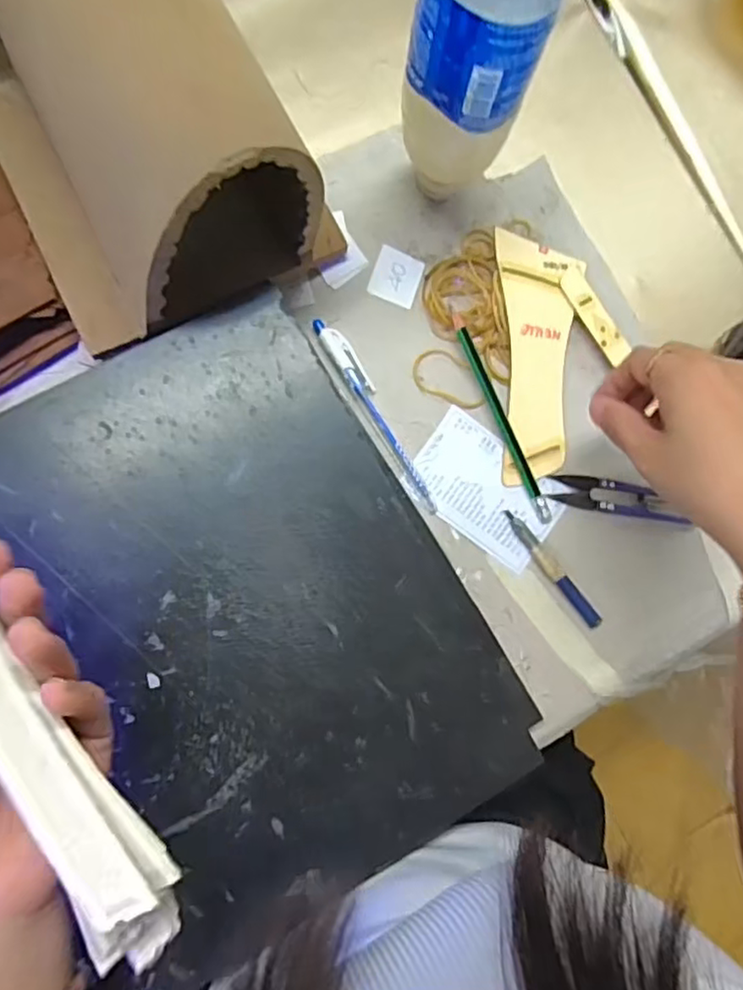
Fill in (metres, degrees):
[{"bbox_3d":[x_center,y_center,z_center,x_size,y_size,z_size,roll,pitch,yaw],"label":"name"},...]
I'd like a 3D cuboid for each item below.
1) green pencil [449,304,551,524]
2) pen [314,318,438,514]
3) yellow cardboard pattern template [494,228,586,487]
[{"bbox_3d":[0.081,-0.052,0.412,0.008,0.012,0.148,-24,87,-9],"label":"green pencil"},{"bbox_3d":[0.005,-0.051,0.408,0.014,0.007,0.137,-32,89,-9],"label":"pen"},{"bbox_3d":[0.109,-0.089,0.424,0.052,0.004,0.159,-1,87,-7],"label":"yellow cardboard pattern template"}]

